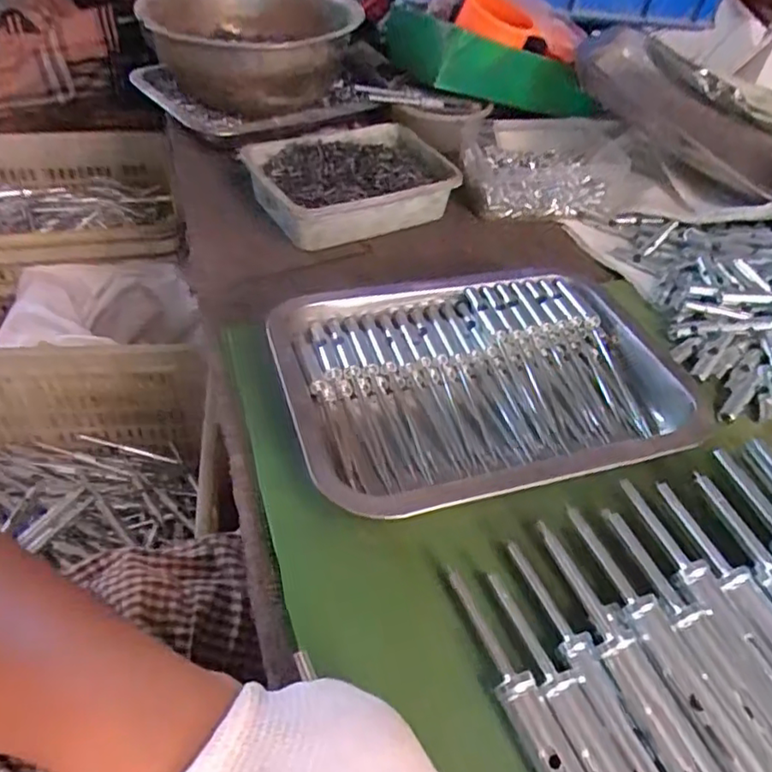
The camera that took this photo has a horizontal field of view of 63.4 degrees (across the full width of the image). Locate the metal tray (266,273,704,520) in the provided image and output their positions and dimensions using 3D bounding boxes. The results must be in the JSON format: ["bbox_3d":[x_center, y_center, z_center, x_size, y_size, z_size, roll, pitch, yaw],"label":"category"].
[{"bbox_3d":[0.068,-0.008,0.413,0.263,0.040,0.190,-11,50,-16],"label":"metal tray"}]

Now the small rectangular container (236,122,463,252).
[{"bbox_3d":[-0.031,-0.193,0.584,0.188,0.041,0.133,-26,56,-27],"label":"small rectangular container"}]

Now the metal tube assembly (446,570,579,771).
[{"bbox_3d":[0.063,0.149,0.283,0.017,0.018,0.144,-16,51,-20],"label":"metal tube assembly"}]

